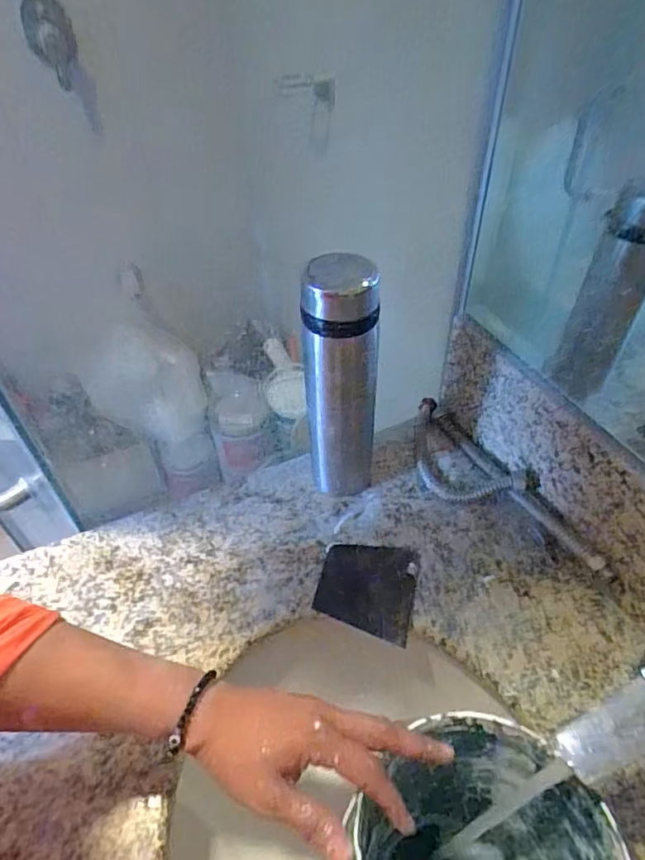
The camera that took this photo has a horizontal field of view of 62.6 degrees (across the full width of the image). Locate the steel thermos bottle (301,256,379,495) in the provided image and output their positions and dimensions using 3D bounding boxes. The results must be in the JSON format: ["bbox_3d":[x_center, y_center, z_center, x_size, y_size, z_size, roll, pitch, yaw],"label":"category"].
[{"bbox_3d":[0.020,-0.039,0.556,0.070,0.291,0.057,-1,45,2],"label":"steel thermos bottle"}]

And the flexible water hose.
[{"bbox_3d":[0.180,0.062,0.609,0.084,0.047,0.310,-21,47,-17],"label":"flexible water hose"}]

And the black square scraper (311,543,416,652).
[{"bbox_3d":[0.047,0.161,0.556,0.098,0.004,0.102,8,46,11],"label":"black square scraper"}]

